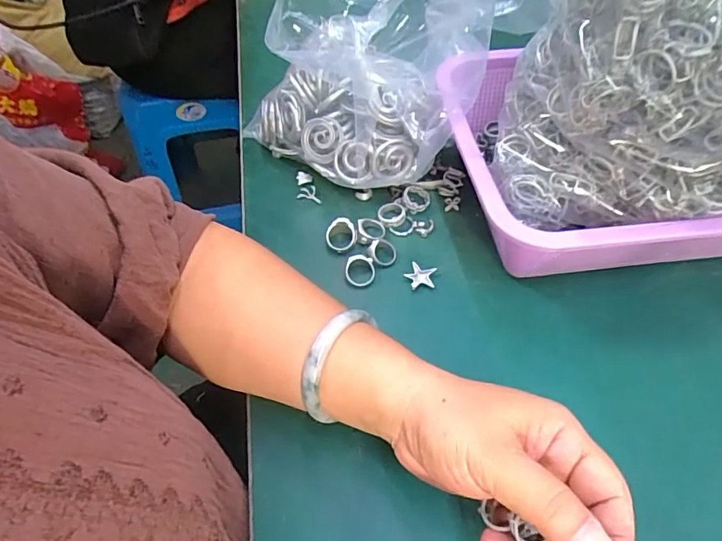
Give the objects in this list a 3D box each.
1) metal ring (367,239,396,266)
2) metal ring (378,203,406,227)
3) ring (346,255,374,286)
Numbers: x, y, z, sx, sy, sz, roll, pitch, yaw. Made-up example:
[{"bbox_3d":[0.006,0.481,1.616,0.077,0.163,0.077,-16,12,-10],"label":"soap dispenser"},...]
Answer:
[{"bbox_3d":[0.016,-0.016,0.379,0.022,0.011,0.021,-1,54,1],"label":"metal ring"},{"bbox_3d":[0.026,-0.047,0.405,0.023,0.005,0.023,-1,54,1],"label":"metal ring"},{"bbox_3d":[-0.001,-0.001,0.370,0.023,0.010,0.023,-1,54,1],"label":"ring"}]

